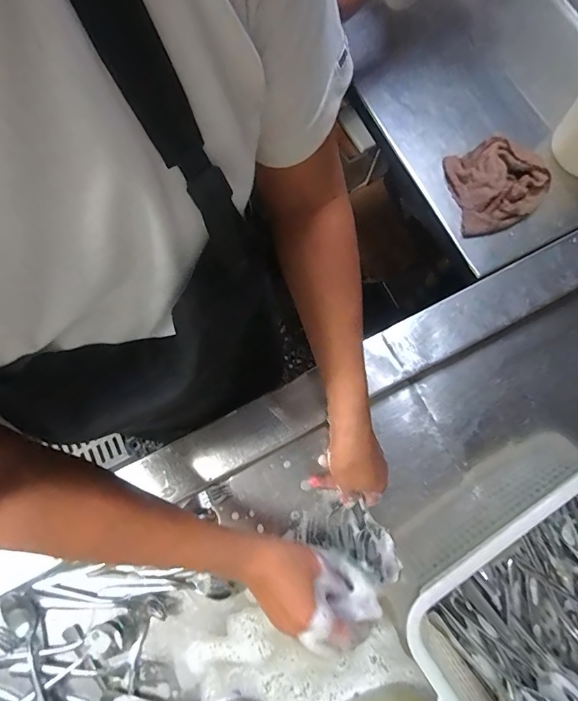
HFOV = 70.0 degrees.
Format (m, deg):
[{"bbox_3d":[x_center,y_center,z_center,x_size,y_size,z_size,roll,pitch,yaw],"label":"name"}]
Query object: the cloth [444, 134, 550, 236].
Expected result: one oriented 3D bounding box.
[{"bbox_3d":[0.307,-0.246,0.609,0.129,0.034,0.134,-11,79,-1],"label":"cloth"}]

